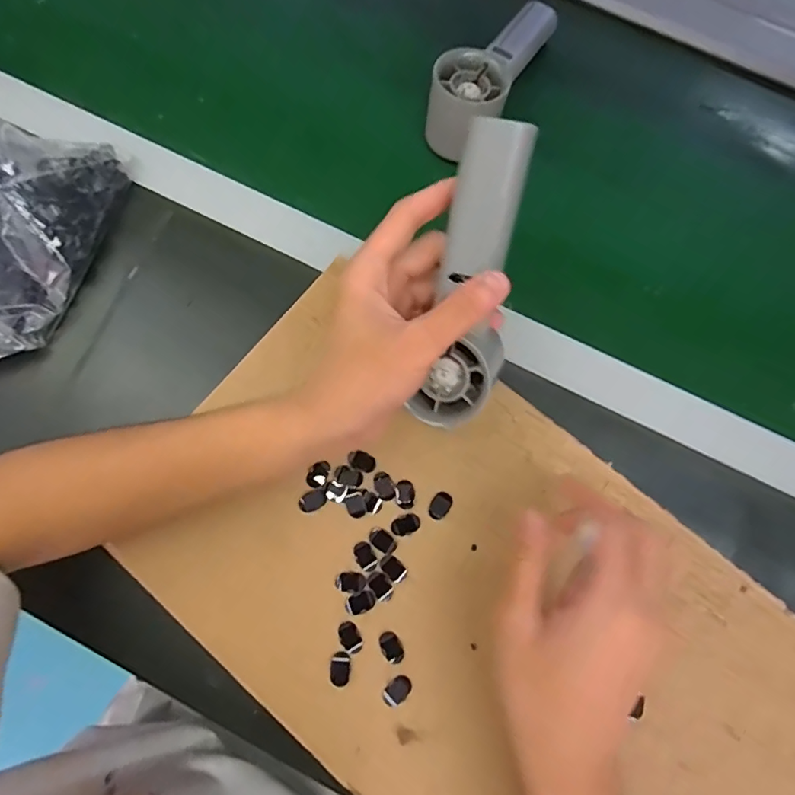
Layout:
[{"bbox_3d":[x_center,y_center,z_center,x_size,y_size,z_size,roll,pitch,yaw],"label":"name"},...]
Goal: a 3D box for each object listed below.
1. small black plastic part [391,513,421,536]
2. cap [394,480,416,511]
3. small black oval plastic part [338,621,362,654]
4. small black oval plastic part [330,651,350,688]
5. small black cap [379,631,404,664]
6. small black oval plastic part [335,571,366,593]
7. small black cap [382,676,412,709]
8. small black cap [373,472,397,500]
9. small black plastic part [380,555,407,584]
[{"bbox_3d":[0.006,0.088,0.345,0.020,0.004,0.013,-25,78,-5],"label":"small black plastic part"},{"bbox_3d":[0.006,0.068,0.348,0.014,0.004,0.019,-6,77,-1],"label":"cap"},{"bbox_3d":[-0.031,0.159,0.330,0.012,0.004,0.020,-25,78,-5],"label":"small black oval plastic part"},{"bbox_3d":[-0.037,0.177,0.325,0.012,0.004,0.021,5,77,2],"label":"small black oval plastic part"},{"bbox_3d":[-0.004,0.165,0.329,0.013,0.004,0.021,-28,79,-6],"label":"small black cap"},{"bbox_3d":[-0.031,0.125,0.337,0.020,0.004,0.013,6,77,2],"label":"small black oval plastic part"},{"bbox_3d":[0.000,0.191,0.324,0.020,0.004,0.013,-42,80,-8],"label":"small black cap"},{"bbox_3d":[-0.009,0.062,0.348,0.013,0.004,0.020,-30,79,-6],"label":"small black cap"},{"bbox_3d":[-0.002,0.117,0.339,0.017,0.004,0.013,43,81,9],"label":"small black plastic part"}]

